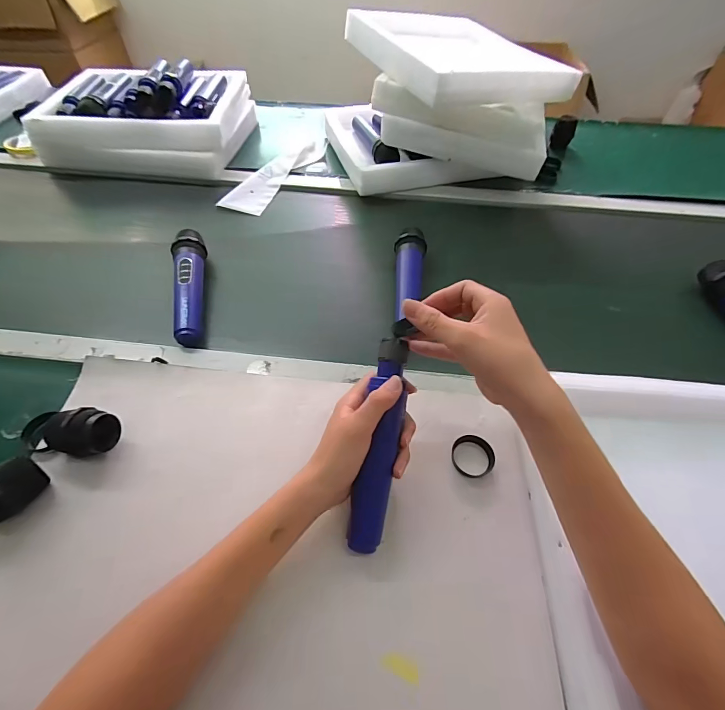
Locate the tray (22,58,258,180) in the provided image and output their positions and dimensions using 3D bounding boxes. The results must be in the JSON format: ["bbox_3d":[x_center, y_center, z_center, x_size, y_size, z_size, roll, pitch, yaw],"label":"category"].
[{"bbox_3d":[-0.433,-0.494,0.786,0.349,0.136,0.319,2,53,2],"label":"tray"}]

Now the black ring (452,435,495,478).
[{"bbox_3d":[0.115,0.105,0.394,0.044,0.012,0.040,0,53,0],"label":"black ring"}]

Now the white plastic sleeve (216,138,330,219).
[{"bbox_3d":[-0.162,-0.378,0.765,0.077,0.024,0.315,19,55,14],"label":"white plastic sleeve"}]

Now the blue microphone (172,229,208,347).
[{"bbox_3d":[-0.241,-0.101,0.524,0.040,0.038,0.188,-10,53,-8],"label":"blue microphone"}]

